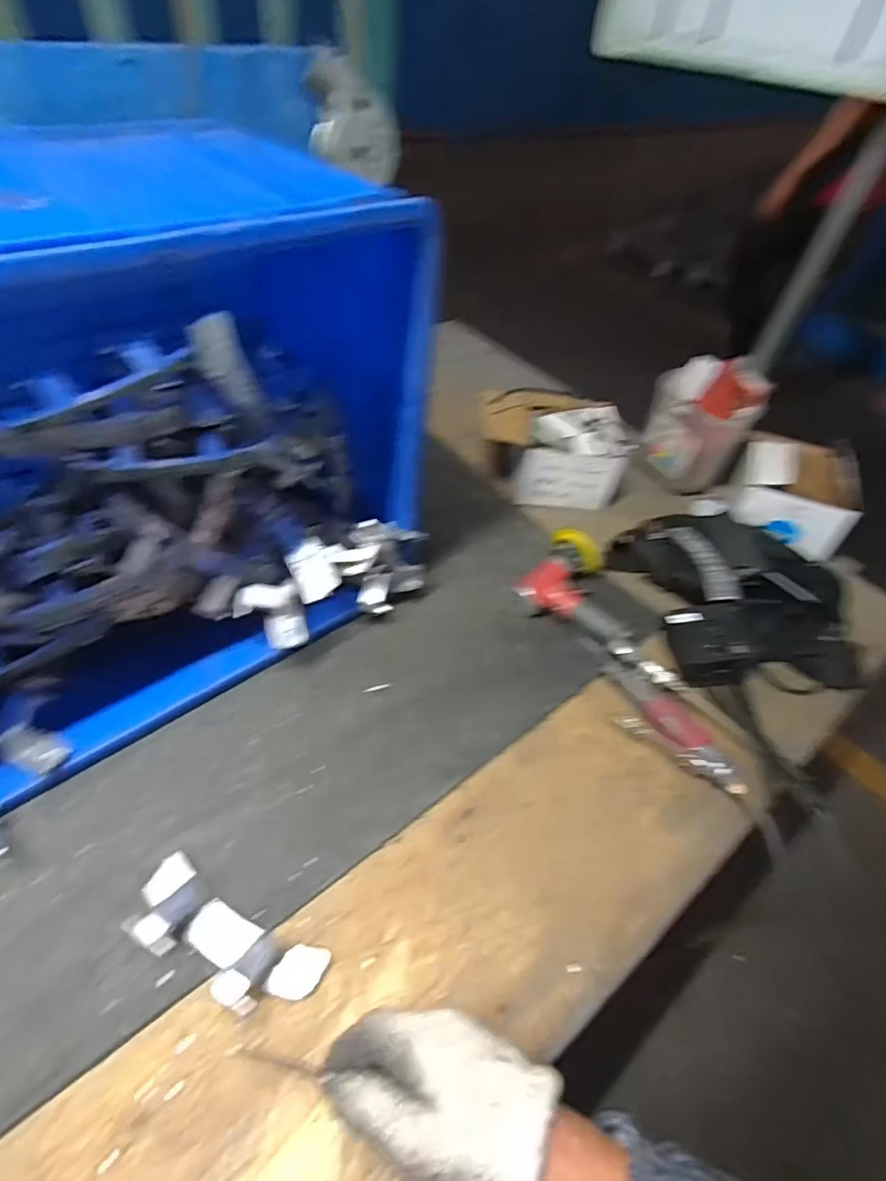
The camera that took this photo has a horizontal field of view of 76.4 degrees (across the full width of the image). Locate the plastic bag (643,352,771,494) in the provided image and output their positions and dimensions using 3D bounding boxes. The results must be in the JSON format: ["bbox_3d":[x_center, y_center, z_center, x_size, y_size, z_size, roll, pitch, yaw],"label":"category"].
[{"bbox_3d":[0.391,-0.259,0.874,0.141,0.161,0.131,25,50,12],"label":"plastic bag"}]

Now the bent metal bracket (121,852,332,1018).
[{"bbox_3d":[-0.165,0.255,0.416,0.157,0.050,0.058,24,50,14],"label":"bent metal bracket"}]

